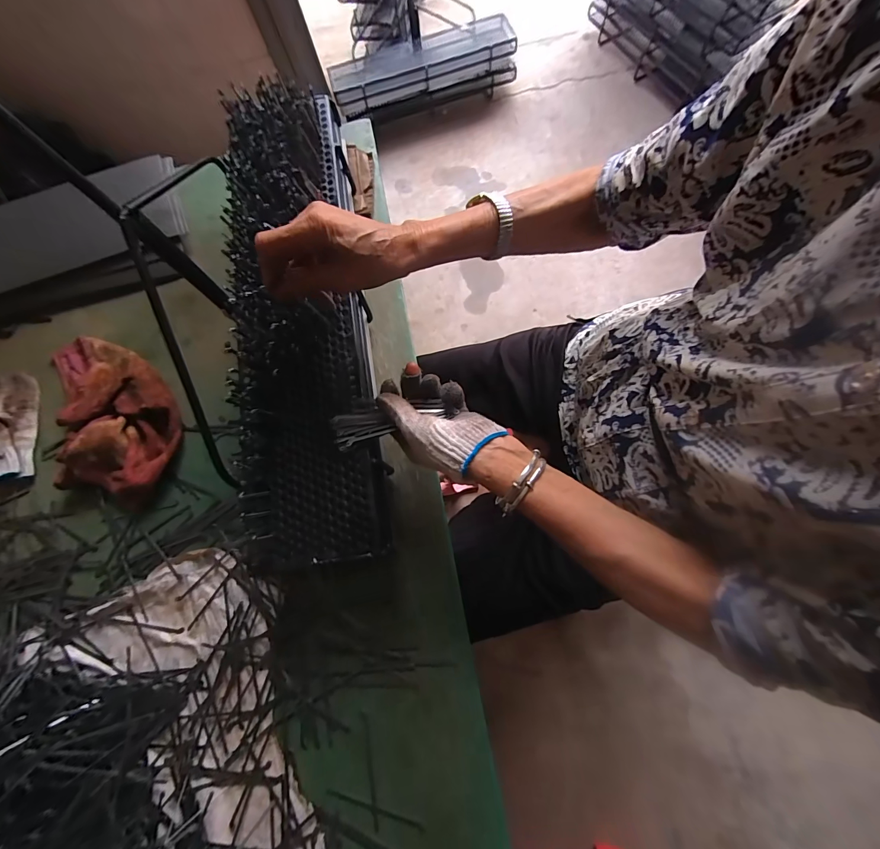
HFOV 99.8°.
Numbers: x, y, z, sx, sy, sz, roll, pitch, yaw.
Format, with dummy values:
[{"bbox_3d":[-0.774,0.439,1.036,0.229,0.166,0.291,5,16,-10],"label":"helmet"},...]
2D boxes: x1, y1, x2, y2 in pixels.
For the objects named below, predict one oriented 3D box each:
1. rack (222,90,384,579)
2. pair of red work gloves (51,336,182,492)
[{"bbox_3d":[-0.167,-0.141,0.420,0.144,0.062,0.575,-9,81,-2],"label":"rack"},{"bbox_3d":[-0.454,-0.026,0.510,0.171,0.061,0.265,-23,77,1],"label":"pair of red work gloves"}]

